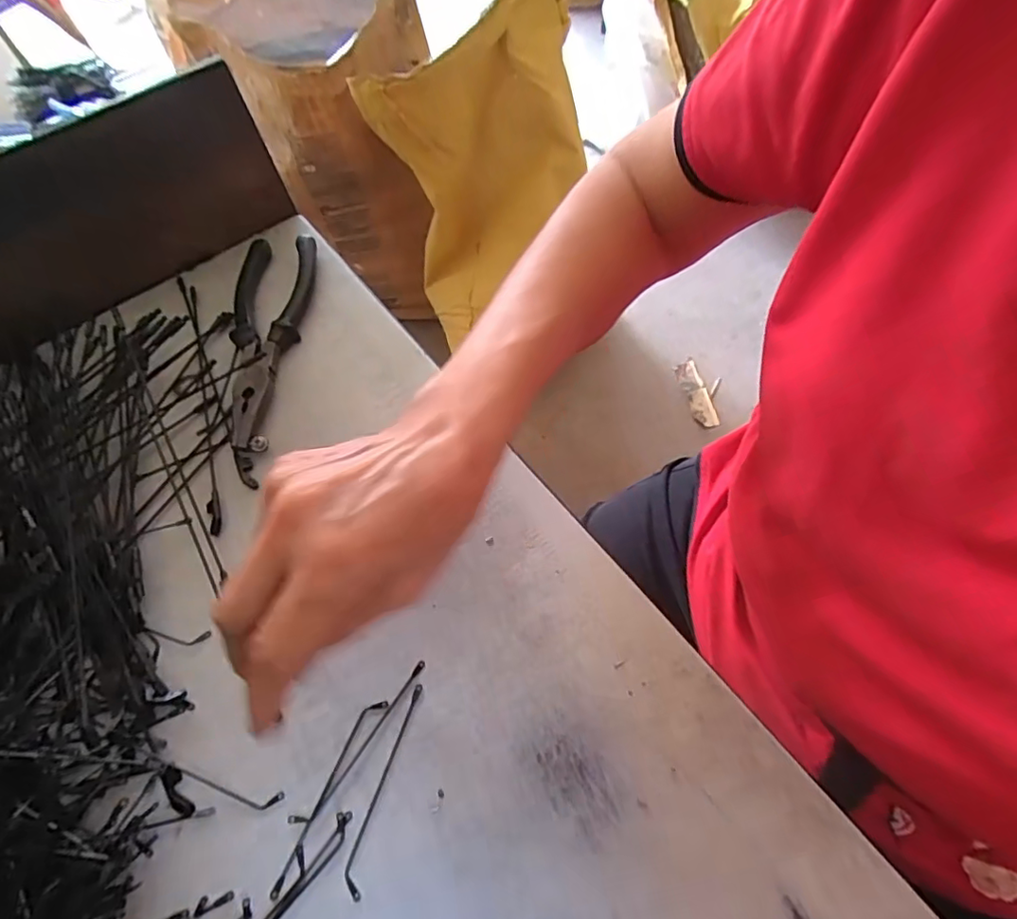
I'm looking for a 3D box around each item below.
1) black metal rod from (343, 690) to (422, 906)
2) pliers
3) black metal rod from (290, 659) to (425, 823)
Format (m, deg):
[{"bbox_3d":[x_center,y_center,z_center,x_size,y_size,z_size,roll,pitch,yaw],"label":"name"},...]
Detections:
[{"bbox_3d":[-0.057,0.148,0.258,0.010,0.004,0.087,11,62,10],"label":"black metal rod"},{"bbox_3d":[-0.170,-0.076,0.377,0.053,0.021,0.193,0,60,4],"label":"pliers"},{"bbox_3d":[-0.069,0.133,0.267,0.009,0.004,0.087,34,68,21],"label":"black metal rod"}]

